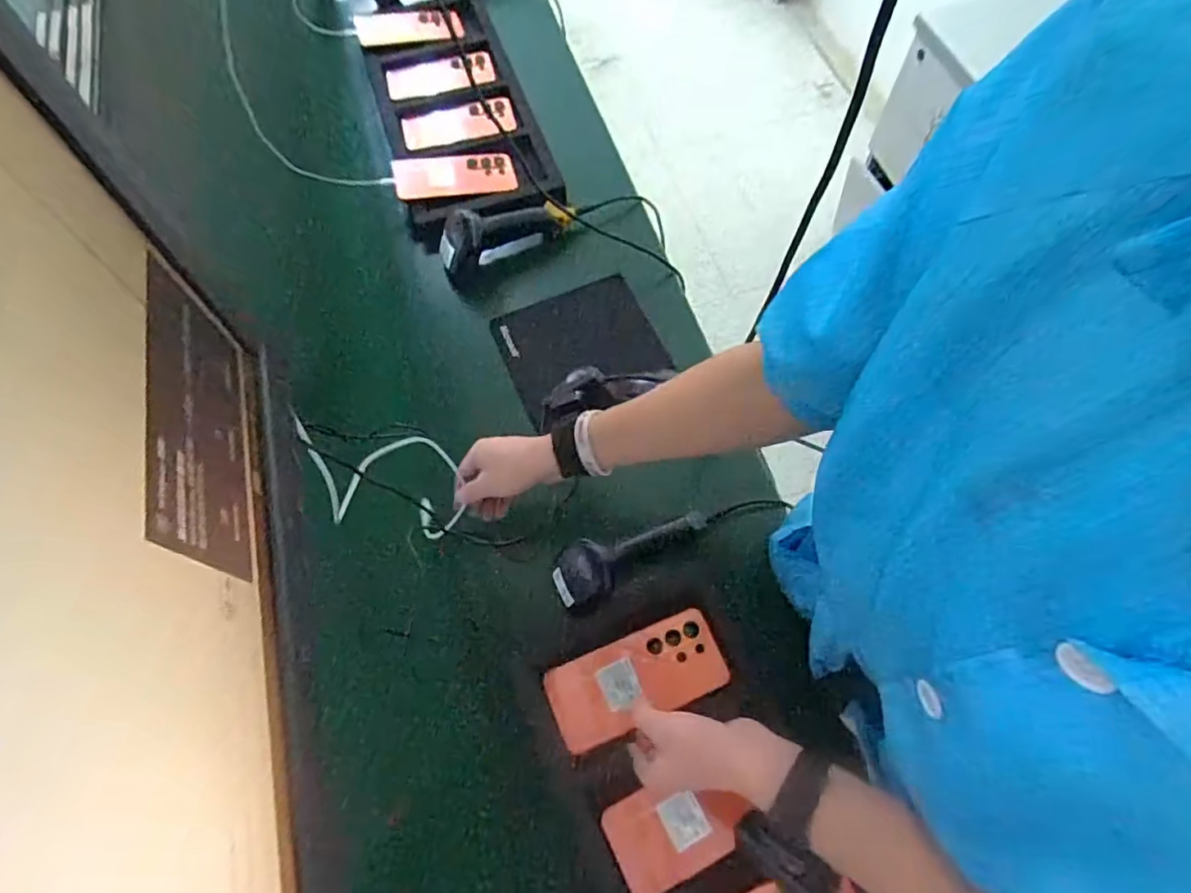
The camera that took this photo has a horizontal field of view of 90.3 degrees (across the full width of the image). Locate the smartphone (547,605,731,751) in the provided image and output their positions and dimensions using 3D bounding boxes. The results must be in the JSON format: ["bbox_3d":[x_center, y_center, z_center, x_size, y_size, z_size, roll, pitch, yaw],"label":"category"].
[{"bbox_3d":[0.041,0.220,0.567,0.165,0.007,0.078,-20,67,-12],"label":"smartphone"}]

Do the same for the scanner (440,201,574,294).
[{"bbox_3d":[-0.124,-0.288,0.807,0.181,0.073,0.067,-26,69,-9],"label":"scanner"}]

